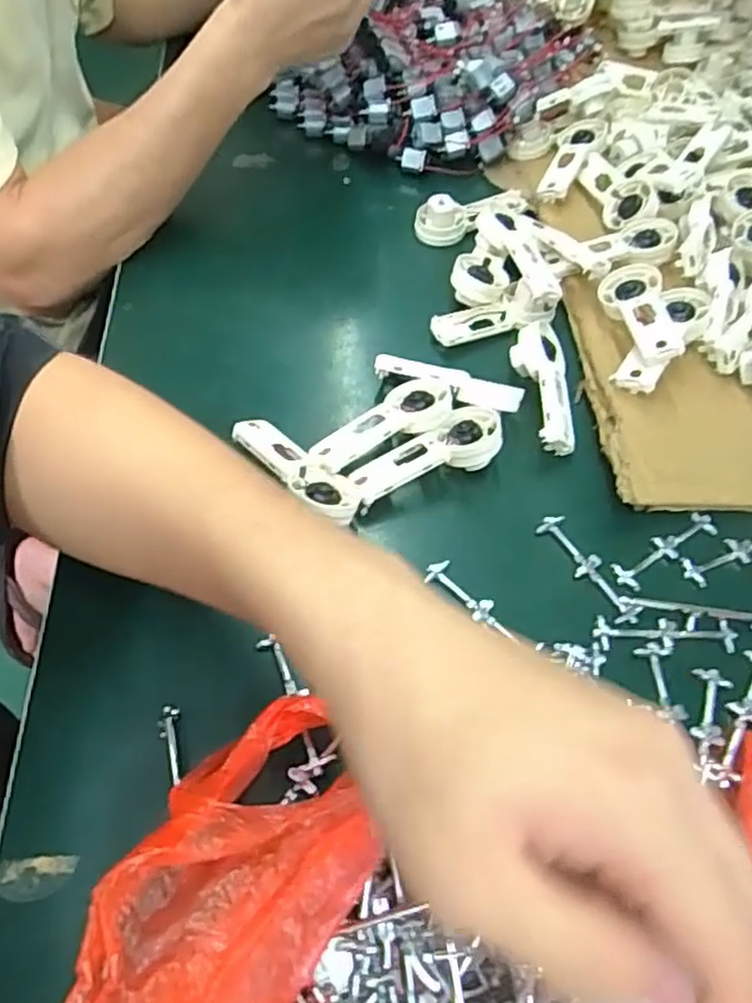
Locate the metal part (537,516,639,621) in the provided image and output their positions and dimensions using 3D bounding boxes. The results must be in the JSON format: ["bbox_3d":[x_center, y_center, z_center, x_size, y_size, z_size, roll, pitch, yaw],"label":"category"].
[{"bbox_3d":[0.115,0.035,0.377,0.017,0.004,0.069,-26,61,-21],"label":"metal part"}]

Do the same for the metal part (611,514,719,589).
[{"bbox_3d":[0.161,0.026,0.386,0.072,0.004,0.016,-28,62,-22],"label":"metal part"}]

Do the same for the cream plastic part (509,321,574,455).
[{"bbox_3d":[0.105,-0.073,0.435,0.034,0.025,0.088,5,55,-2],"label":"cream plastic part"}]

